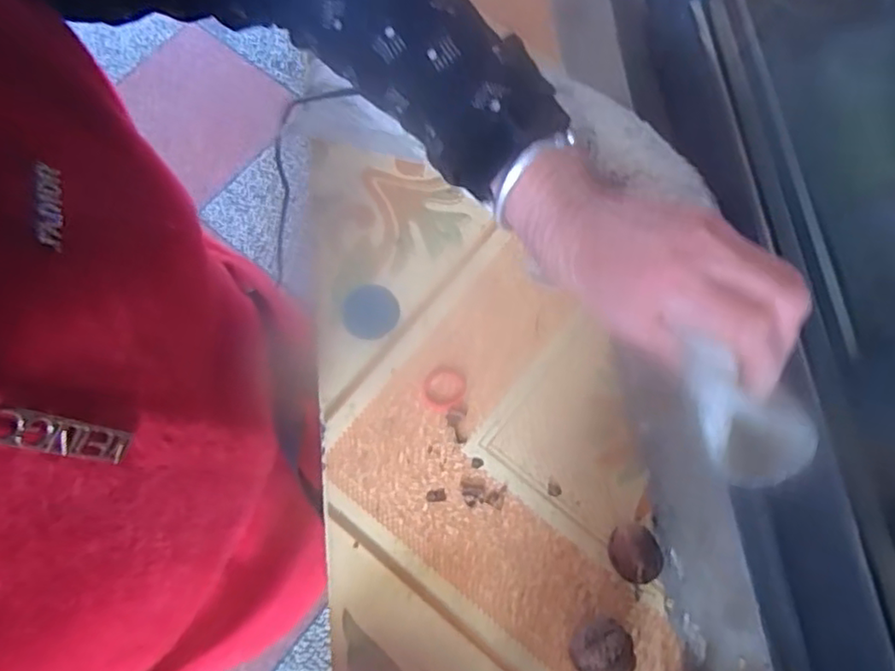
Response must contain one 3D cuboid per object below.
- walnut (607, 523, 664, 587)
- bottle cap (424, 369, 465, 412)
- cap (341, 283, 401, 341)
[{"bbox_3d":[0.112,0.130,0.387,0.032,0.024,0.032,0,72,0],"label":"walnut"},{"bbox_3d":[-0.002,0.036,0.426,0.027,0.004,0.028,0,72,0],"label":"bottle cap"},{"bbox_3d":[-0.052,-0.016,0.437,0.037,0.004,0.038,0,72,0],"label":"cap"}]

